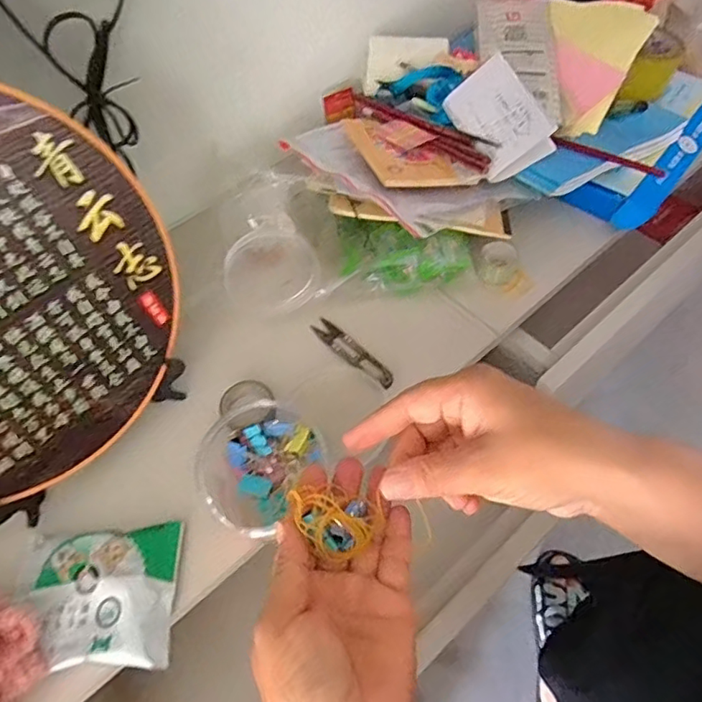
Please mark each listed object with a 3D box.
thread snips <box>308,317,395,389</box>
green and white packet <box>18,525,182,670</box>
[{"bbox_3d":[0.001,-0.001,0.513,0.102,0.012,0.024,36,66,24],"label":"thread snips"},{"bbox_3d":[-0.184,0.176,0.397,0.108,0.017,0.092,-5,57,1],"label":"green and white packet"}]

